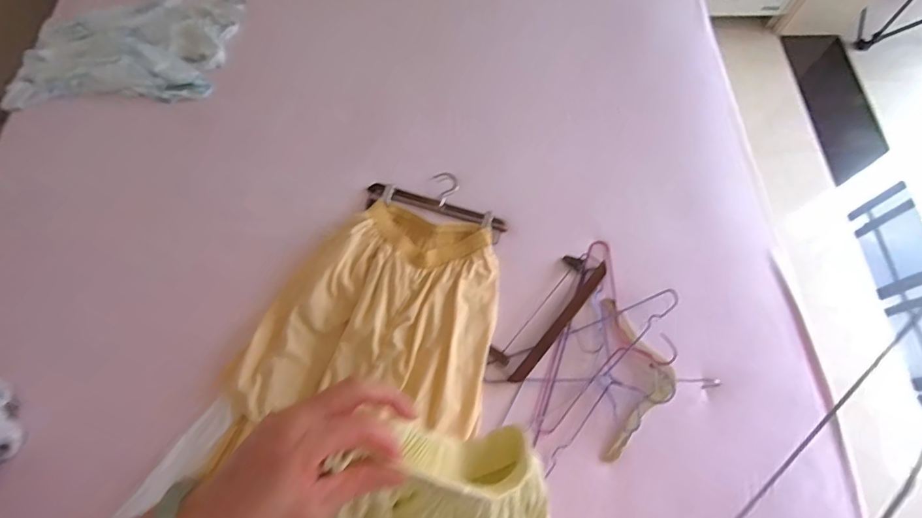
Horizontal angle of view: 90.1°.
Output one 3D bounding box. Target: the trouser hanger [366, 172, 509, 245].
[{"bbox_3d":[-0.047,-0.132,1.004,0.317,0.036,0.138,16,69,6],"label":"trouser hanger"}]

